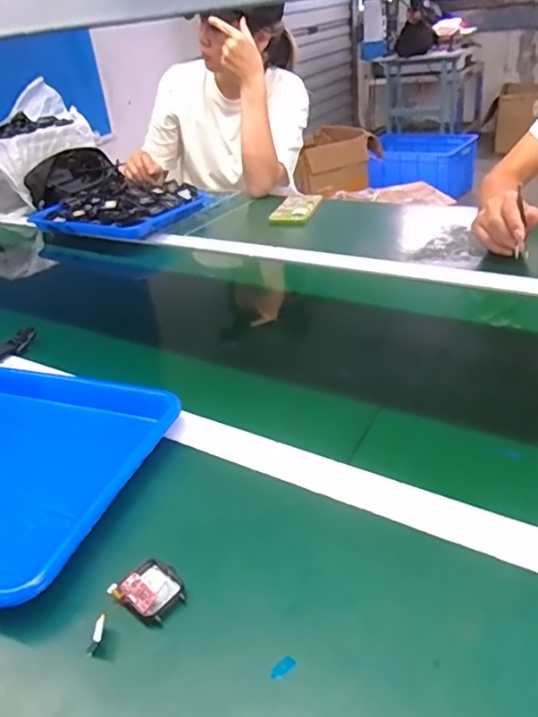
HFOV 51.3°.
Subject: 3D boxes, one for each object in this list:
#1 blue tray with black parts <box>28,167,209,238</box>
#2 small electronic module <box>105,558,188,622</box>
[{"bbox_3d":[-0.306,-0.324,1.158,0.331,0.049,0.242,11,37,27],"label":"blue tray with black parts"},{"bbox_3d":[-0.088,0.171,0.416,0.045,0.014,0.040,19,41,35],"label":"small electronic module"}]

